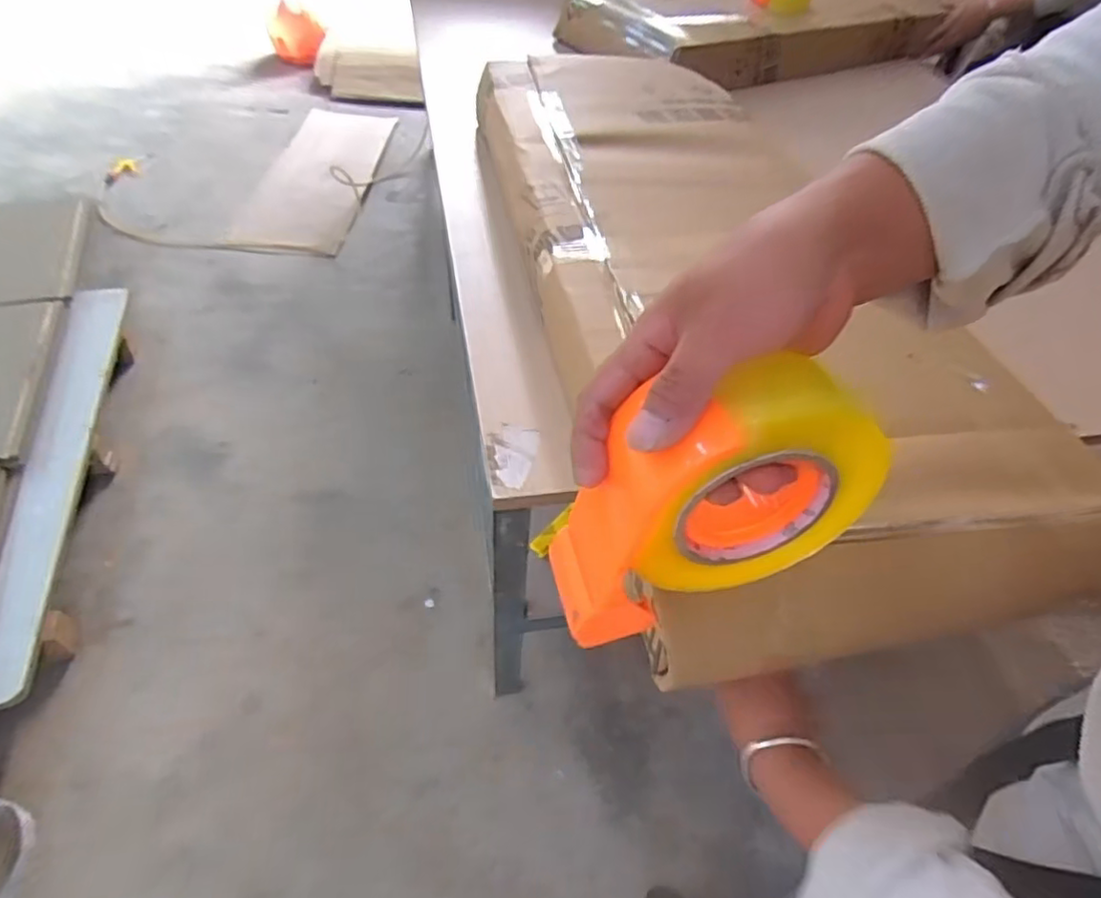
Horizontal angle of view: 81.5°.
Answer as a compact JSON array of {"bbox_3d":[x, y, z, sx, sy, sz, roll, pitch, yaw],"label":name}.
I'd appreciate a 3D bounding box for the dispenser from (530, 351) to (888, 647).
[{"bbox_3d":[0.081,0.025,0.319,0.156,0.138,0.053,-14,54,-16],"label":"dispenser"}]

